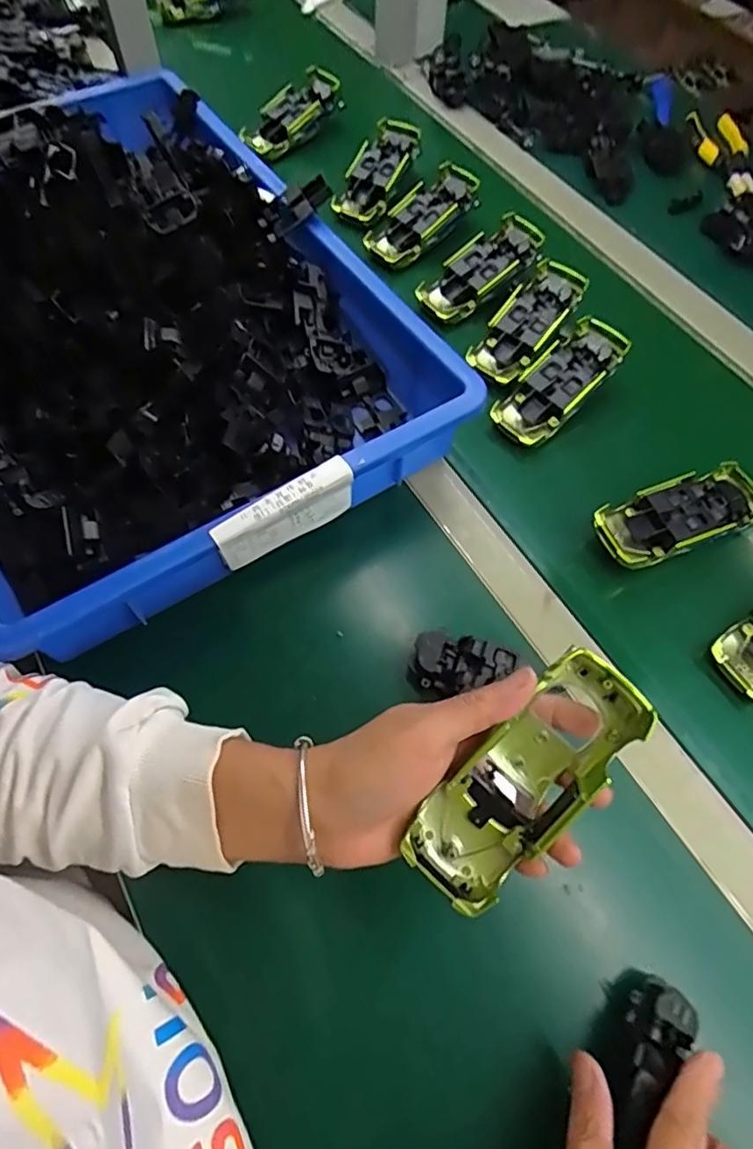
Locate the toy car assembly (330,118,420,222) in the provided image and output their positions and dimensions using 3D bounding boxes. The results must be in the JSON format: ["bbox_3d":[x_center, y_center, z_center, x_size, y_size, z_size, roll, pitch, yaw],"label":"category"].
[{"bbox_3d":[0.000,-0.444,0.649,0.053,0.024,0.121,29,84,11],"label":"toy car assembly"}]

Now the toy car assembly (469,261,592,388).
[{"bbox_3d":[0.140,-0.234,0.547,0.054,0.024,0.132,37,84,15],"label":"toy car assembly"}]

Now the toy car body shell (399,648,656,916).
[{"bbox_3d":[0.074,0.100,0.292,0.132,0.039,0.050,-46,73,0],"label":"toy car body shell"}]

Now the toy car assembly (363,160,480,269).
[{"bbox_3d":[0.049,-0.379,0.618,0.136,0.026,0.057,-44,72,-5],"label":"toy car assembly"}]

